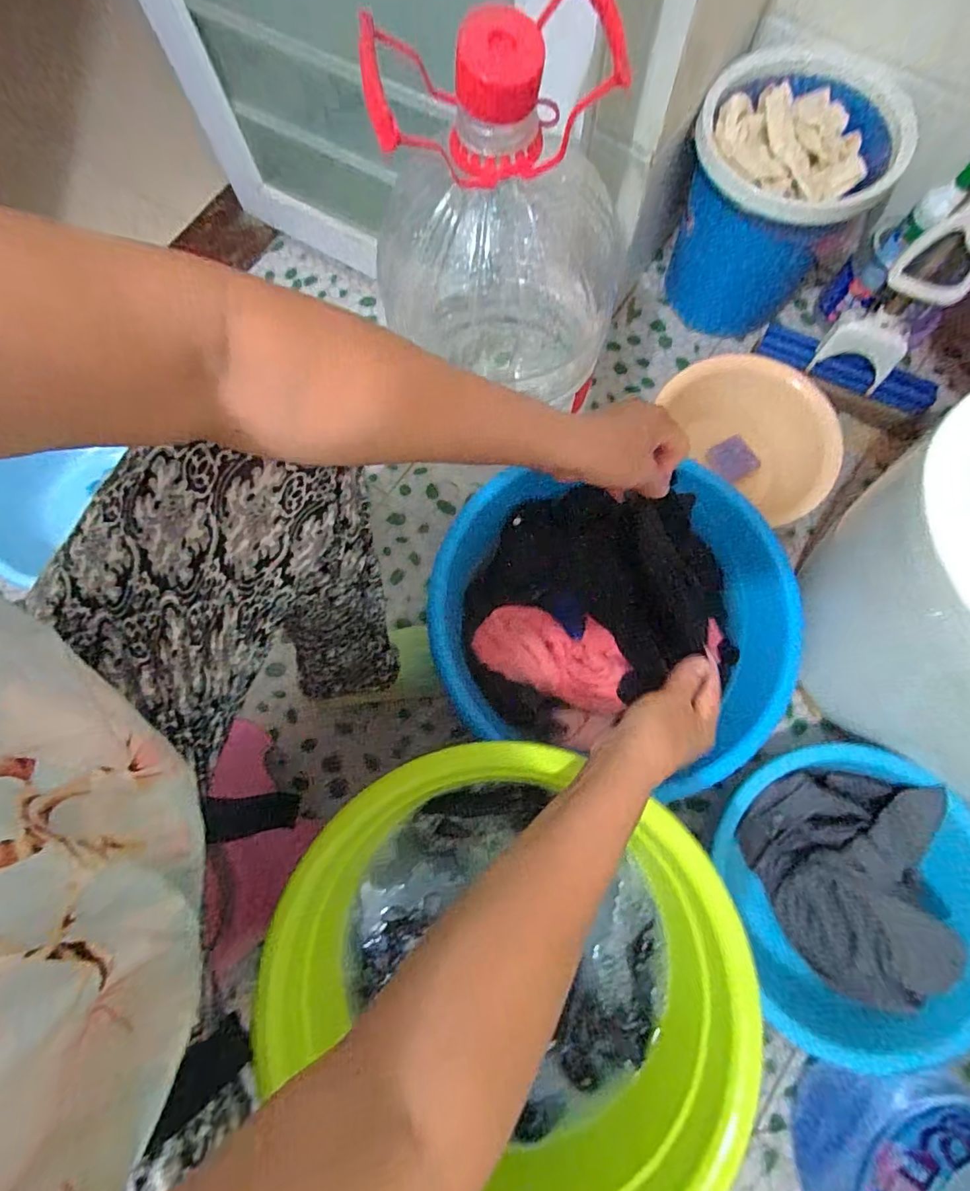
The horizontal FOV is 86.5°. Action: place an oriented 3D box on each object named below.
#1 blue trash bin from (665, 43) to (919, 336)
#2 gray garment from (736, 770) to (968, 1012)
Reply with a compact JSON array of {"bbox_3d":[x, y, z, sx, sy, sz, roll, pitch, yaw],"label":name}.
[{"bbox_3d":[0.421,-0.587,0.790,0.242,0.270,0.257,0,76,2],"label":"blue trash bin"},{"bbox_3d":[0.452,0.357,0.640,0.203,0.129,0.258,-1,76,1],"label":"gray garment"}]

